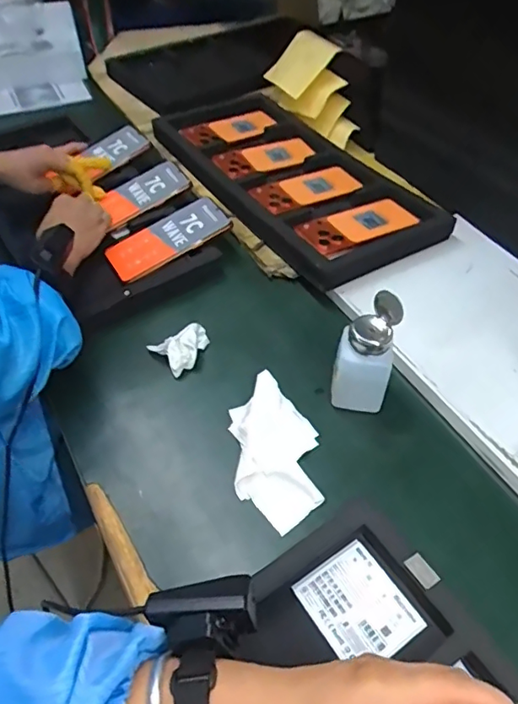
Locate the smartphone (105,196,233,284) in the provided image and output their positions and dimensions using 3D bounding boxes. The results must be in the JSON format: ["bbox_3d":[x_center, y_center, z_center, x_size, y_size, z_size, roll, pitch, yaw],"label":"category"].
[{"bbox_3d":[-0.117,-0.149,0.692,0.166,0.013,0.079,-33,65,-16],"label":"smartphone"}]

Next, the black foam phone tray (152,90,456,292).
[{"bbox_3d":[0.053,-0.283,0.793,0.270,0.057,0.467,-25,54,-17],"label":"black foam phone tray"}]

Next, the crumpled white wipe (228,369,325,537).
[{"bbox_3d":[0.015,0.090,0.524,0.081,0.015,0.165,-6,51,-2],"label":"crumpled white wipe"}]

